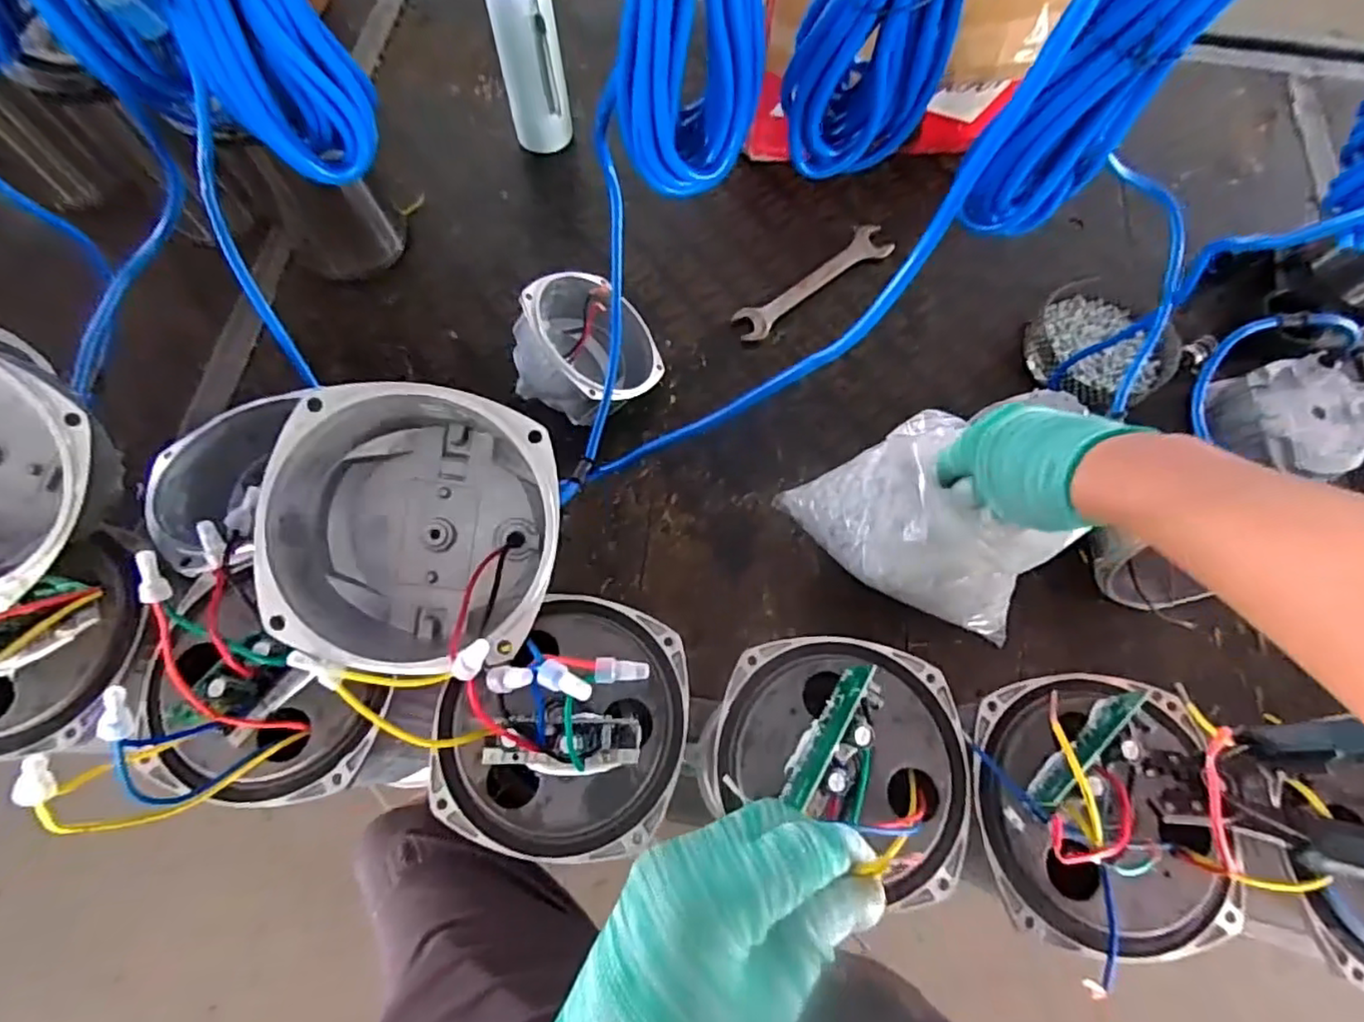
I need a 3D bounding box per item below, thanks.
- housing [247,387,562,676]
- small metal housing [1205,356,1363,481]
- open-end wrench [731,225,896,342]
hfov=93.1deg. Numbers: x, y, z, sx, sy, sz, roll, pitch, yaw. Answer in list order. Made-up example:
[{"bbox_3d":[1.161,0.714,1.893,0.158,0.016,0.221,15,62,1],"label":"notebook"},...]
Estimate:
[{"bbox_3d":[-0.131,0.008,0.336,0.132,0.090,0.132,0,88,-8],"label":"housing"},{"bbox_3d":[0.589,-0.089,0.618,0.110,0.061,0.122,-15,71,-7],"label":"small metal housing"},{"bbox_3d":[0.147,-0.256,0.715,0.212,0.014,0.038,-35,74,-13],"label":"open-end wrench"}]

